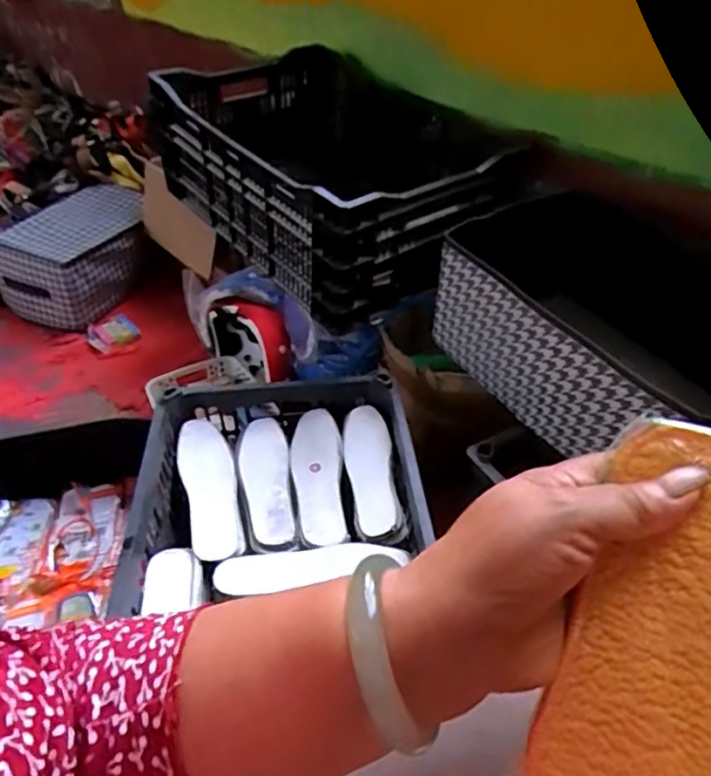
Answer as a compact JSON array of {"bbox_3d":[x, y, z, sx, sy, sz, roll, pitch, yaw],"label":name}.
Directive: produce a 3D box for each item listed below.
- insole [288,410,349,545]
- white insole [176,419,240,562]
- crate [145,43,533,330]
[{"bbox_3d":[-0.052,0.118,0.842,0.067,0.019,0.204,-2,51,-8],"label":"insole"},{"bbox_3d":[-0.198,0.129,0.829,0.068,0.024,0.203,-9,59,-17],"label":"white insole"},{"bbox_3d":[-0.057,-0.384,1.126,0.407,0.278,0.599,-20,42,-29],"label":"crate"}]

